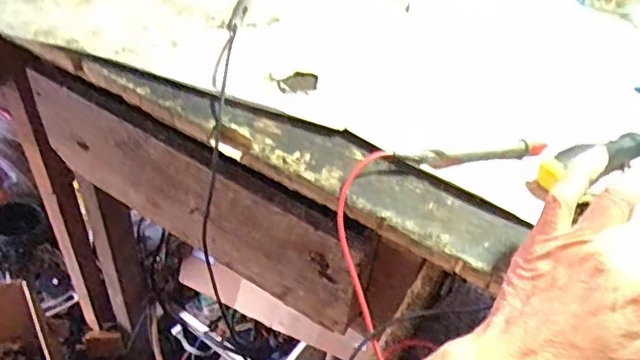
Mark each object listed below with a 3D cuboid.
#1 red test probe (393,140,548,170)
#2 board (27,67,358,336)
[{"bbox_3d":[0.116,-0.018,0.416,0.127,0.019,0.011,-8,48,-17],"label":"red test probe"},{"bbox_3d":[-0.135,0.021,0.558,0.395,0.139,0.018,29,49,18],"label":"board"}]

